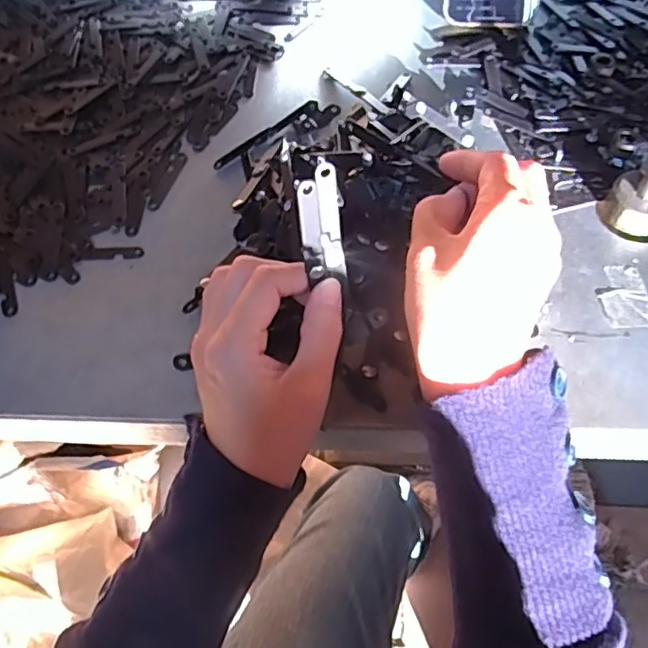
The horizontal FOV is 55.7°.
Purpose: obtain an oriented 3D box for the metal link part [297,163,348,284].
[{"bbox_3d":[-0.001,-0.040,0.260,0.019,0.060,0.004,-19,47,-10],"label":"metal link part"}]

